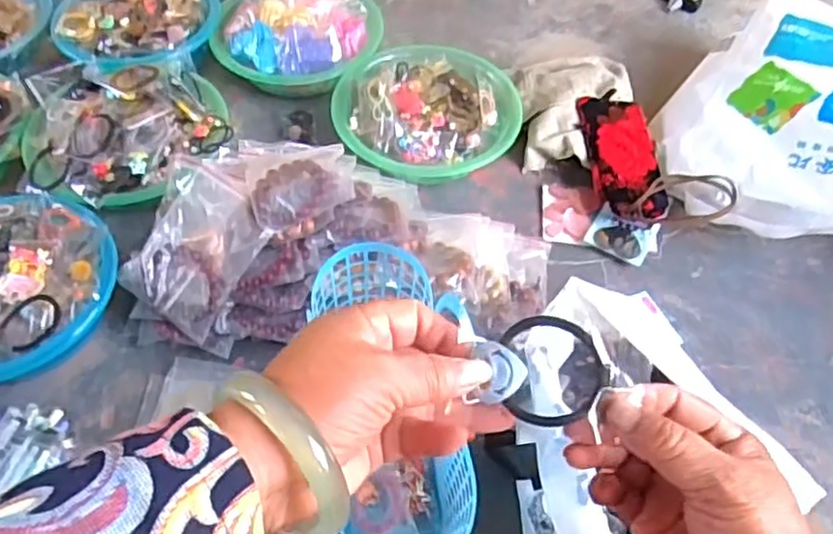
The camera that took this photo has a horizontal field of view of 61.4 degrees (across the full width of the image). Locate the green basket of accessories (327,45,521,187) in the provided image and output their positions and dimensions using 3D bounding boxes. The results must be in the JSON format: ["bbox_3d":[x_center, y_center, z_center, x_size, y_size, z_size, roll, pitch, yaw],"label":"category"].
[{"bbox_3d":[0.013,-0.202,0.934,0.236,0.079,0.210,-4,54,-5],"label":"green basket of accessories"}]

